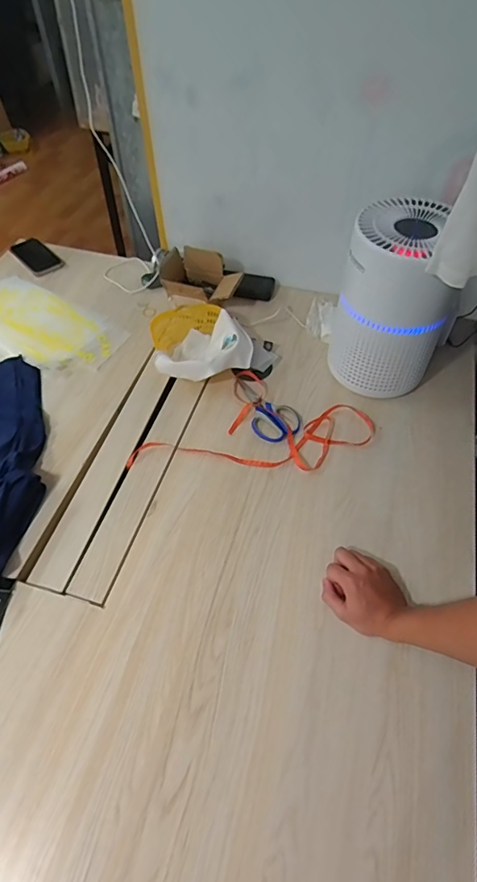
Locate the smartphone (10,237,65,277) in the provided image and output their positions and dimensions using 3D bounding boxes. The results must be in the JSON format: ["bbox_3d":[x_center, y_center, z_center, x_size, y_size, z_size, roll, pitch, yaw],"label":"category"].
[{"bbox_3d":[-0.527,-0.486,1.221,0.085,0.009,0.157,-36,61,-24],"label":"smartphone"}]

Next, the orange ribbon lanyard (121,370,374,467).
[{"bbox_3d":[0.030,-0.045,0.898,0.436,0.013,0.224,1,53,1],"label":"orange ribbon lanyard"}]

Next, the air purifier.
[{"bbox_3d":[0.277,-0.242,0.852,0.192,0.306,0.178,18,55,13],"label":"air purifier"}]

